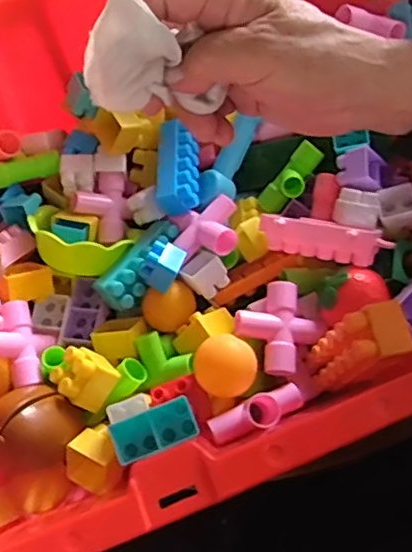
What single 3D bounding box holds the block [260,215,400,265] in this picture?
[{"bbox_3d":[0.072,-0.026,0.383,0.085,0.019,0.023,12,69,24],"label":"block"}]

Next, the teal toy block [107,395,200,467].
[{"bbox_3d":[-0.030,0.089,0.345,0.047,0.011,0.024,-23,71,-7],"label":"teal toy block"}]

